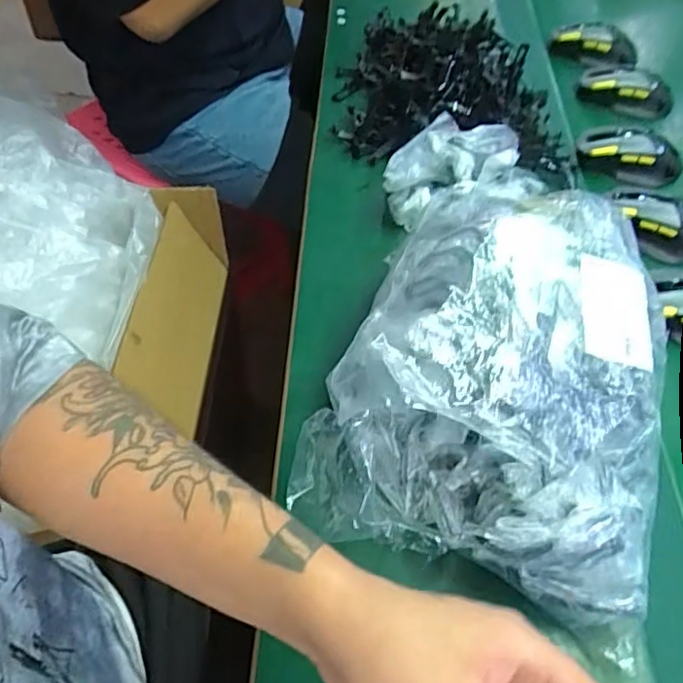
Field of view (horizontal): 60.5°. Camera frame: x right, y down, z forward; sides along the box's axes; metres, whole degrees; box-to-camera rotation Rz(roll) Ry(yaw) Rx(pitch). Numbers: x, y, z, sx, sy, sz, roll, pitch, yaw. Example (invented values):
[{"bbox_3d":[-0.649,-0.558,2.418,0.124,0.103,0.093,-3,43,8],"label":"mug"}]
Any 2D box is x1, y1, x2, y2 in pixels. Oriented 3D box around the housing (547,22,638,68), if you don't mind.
[{"bbox_3d":[0.323,-0.375,0.740,0.114,0.041,0.042,14,54,6],"label":"housing"}]

